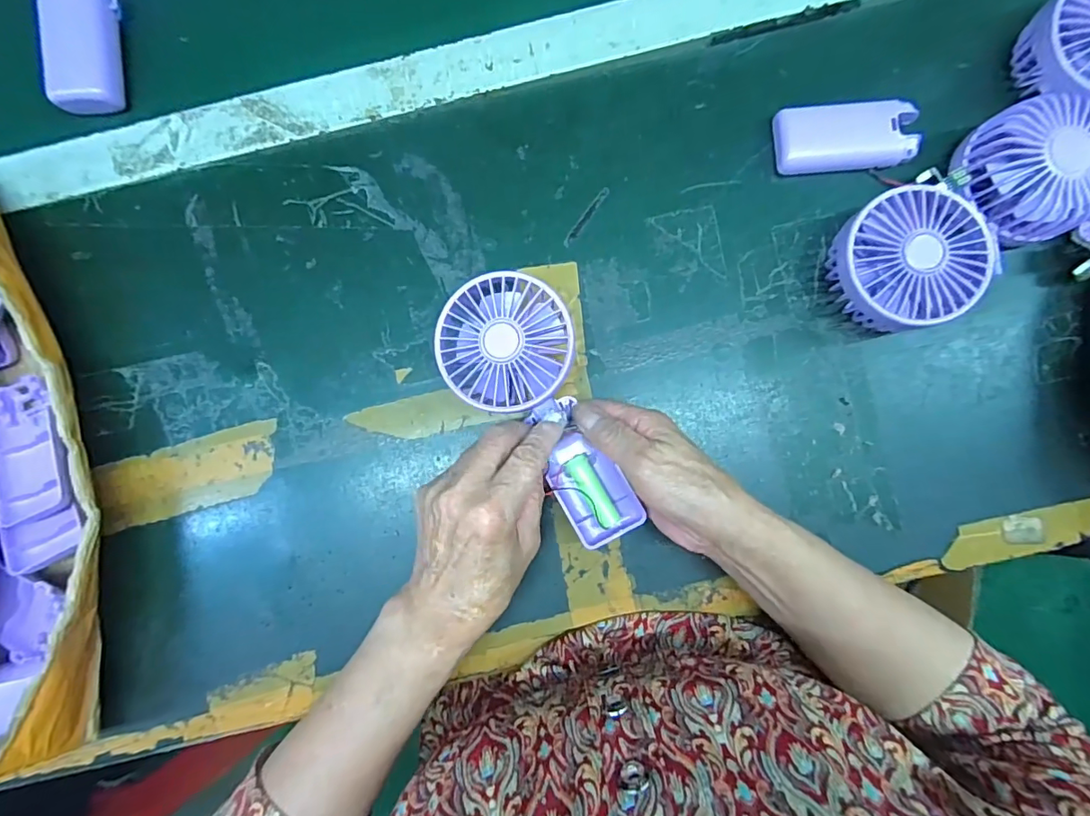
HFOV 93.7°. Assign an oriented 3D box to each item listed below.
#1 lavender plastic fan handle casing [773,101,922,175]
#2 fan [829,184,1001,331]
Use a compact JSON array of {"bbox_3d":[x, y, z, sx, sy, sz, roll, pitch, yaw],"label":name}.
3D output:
[{"bbox_3d":[0.203,-0.182,0.347,0.089,0.018,0.040,-3,87,2],"label":"lavender plastic fan handle casing"},{"bbox_3d":[0.229,-0.093,0.330,0.088,0.043,0.082,0,87,2],"label":"fan"}]

